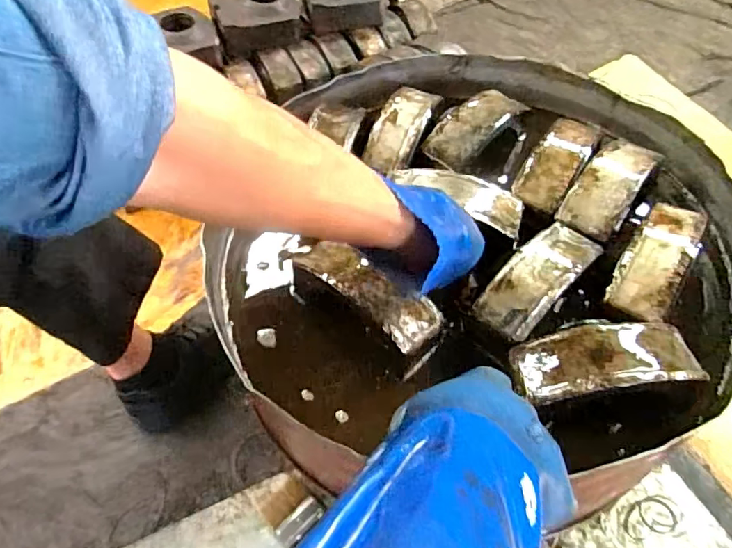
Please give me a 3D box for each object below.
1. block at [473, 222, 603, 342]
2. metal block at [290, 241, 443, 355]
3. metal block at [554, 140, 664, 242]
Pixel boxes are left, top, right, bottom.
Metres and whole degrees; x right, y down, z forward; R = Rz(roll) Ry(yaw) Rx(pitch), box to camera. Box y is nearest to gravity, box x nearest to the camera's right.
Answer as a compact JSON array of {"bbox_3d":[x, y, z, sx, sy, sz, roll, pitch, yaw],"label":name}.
[{"bbox_3d":[0.174,-0.001,0.526,0.058,0.022,0.152,37,63,26],"label":"block"},{"bbox_3d":[0.001,0.014,0.522,0.156,0.030,0.054,36,63,25],"label":"metal block"},{"bbox_3d":[0.274,-0.099,0.596,0.063,0.029,0.143,32,61,23],"label":"metal block"}]

